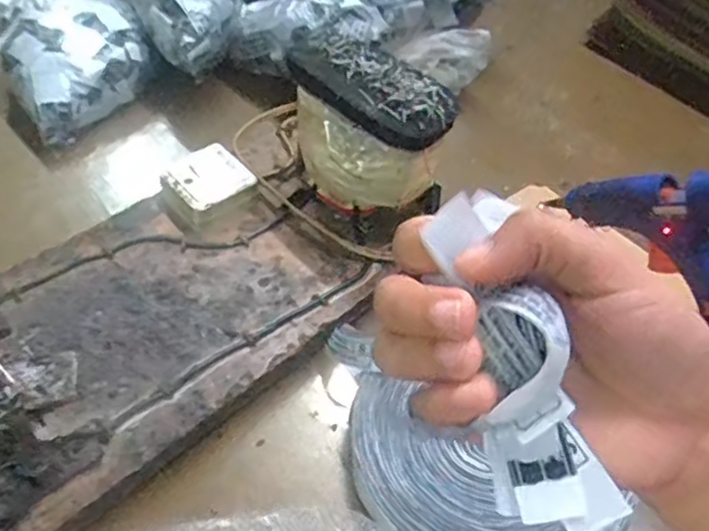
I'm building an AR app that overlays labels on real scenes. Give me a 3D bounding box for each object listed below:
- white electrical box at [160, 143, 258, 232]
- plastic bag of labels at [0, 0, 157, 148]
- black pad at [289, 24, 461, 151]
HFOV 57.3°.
[{"bbox_3d":[-0.092,-0.048,0.406,0.044,0.024,0.051,38,56,23],"label":"white electrical box"},{"bbox_3d":[-0.218,-0.163,0.505,0.106,0.062,0.138,-27,57,-26],"label":"plastic bag of labels"},{"bbox_3d":[0.004,-0.101,0.359,0.108,0.014,0.046,32,71,22],"label":"black pad"}]

